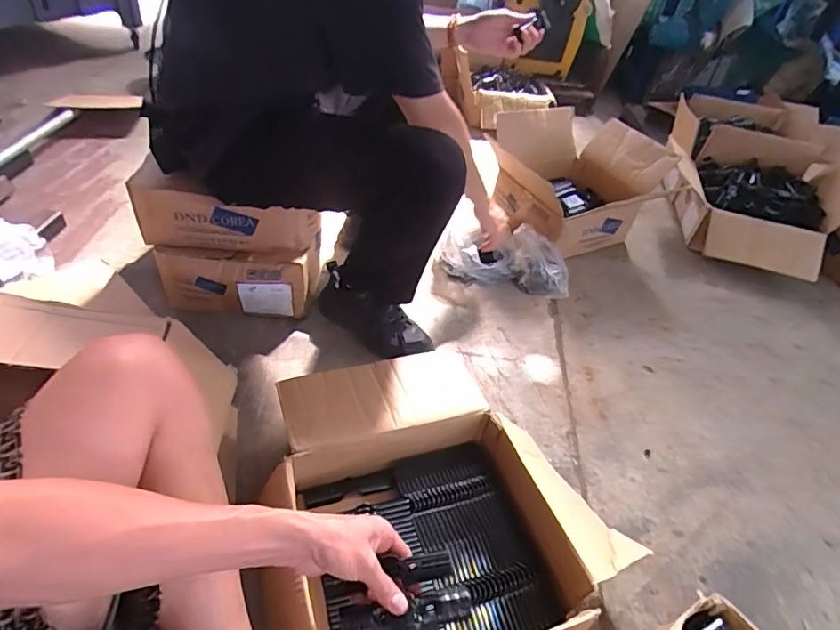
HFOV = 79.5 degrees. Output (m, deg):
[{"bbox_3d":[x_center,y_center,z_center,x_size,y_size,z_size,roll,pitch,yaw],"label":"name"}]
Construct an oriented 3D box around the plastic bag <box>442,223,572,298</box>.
[{"bbox_3d":[0.214,-0.136,1.242,0.315,0.104,0.138,7,41,-1],"label":"plastic bag"}]

